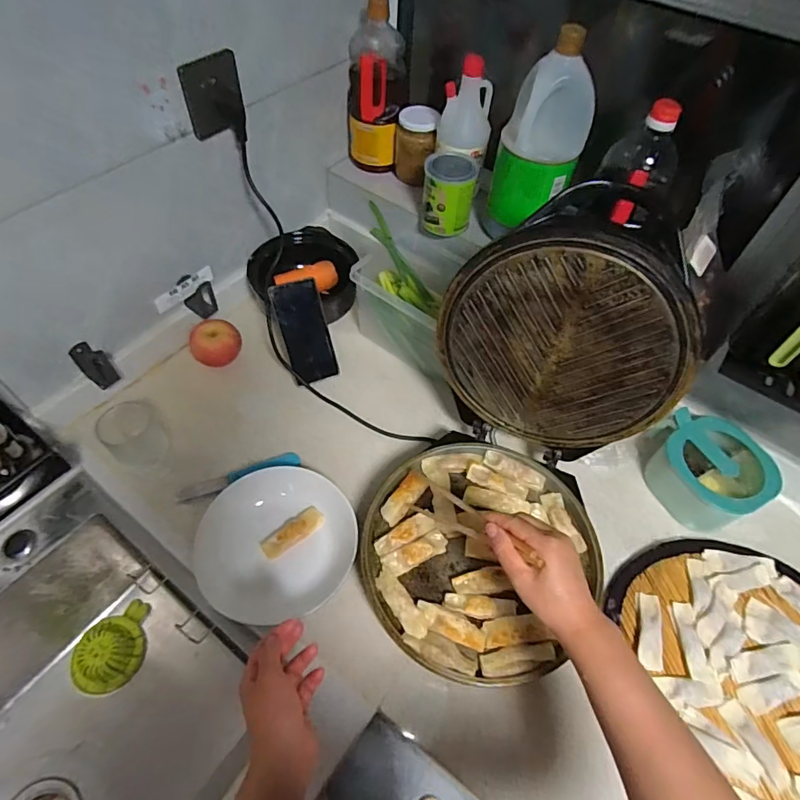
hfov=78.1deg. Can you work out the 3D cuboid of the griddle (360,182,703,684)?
[{"bbox_3d":[0.128,0.072,0.556,0.292,0.343,0.394,18,56,8],"label":"griddle"}]

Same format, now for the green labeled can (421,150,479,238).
[{"bbox_3d":[0.079,-0.336,0.810,0.082,0.104,0.073,7,55,1],"label":"green labeled can"}]

